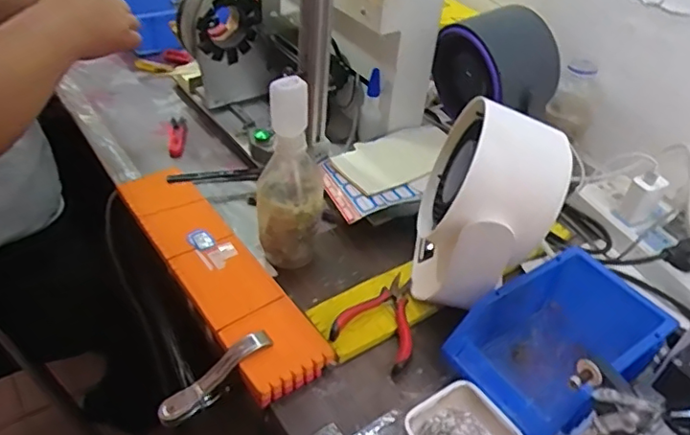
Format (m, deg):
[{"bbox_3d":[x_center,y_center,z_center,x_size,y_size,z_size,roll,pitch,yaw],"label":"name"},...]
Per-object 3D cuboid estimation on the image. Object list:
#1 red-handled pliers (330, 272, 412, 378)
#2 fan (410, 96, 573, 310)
[{"bbox_3d":[0.042,0.104,0.604,0.082,0.015,0.108,21,41,18],"label":"red-handled pliers"},{"bbox_3d":[0.142,-0.009,0.602,0.117,0.206,0.175,10,39,4],"label":"fan"}]

